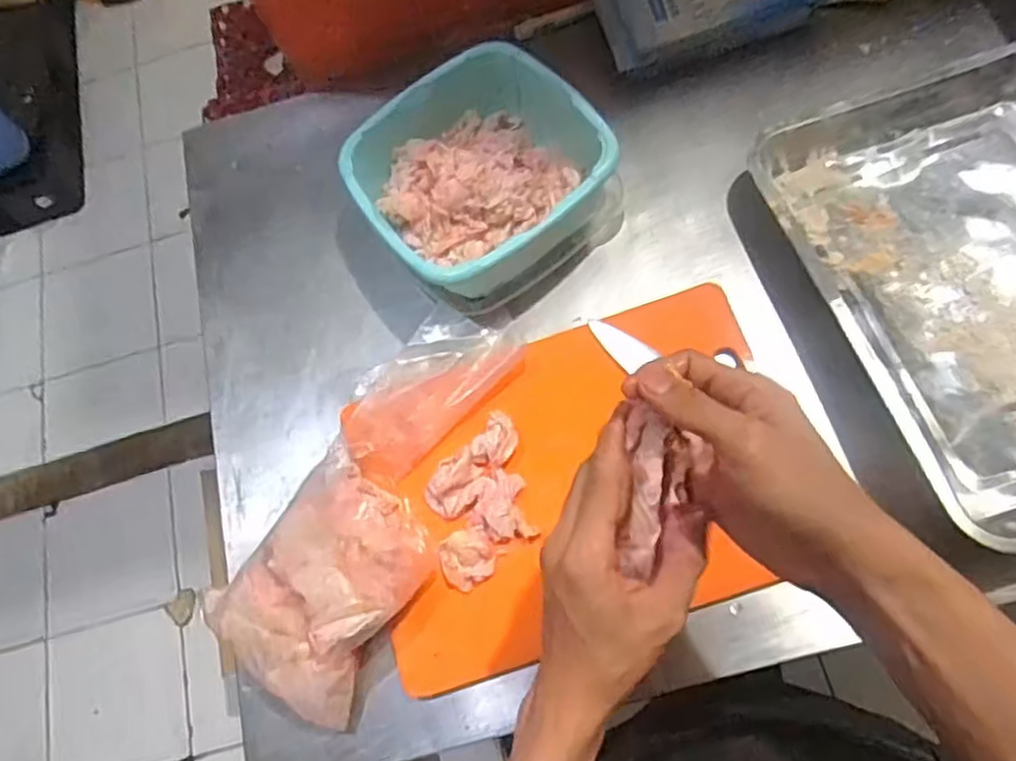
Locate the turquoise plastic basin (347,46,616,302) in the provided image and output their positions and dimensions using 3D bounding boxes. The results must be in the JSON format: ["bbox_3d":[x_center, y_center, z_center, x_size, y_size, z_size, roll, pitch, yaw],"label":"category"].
[{"bbox_3d":[-0.032,-0.190,0.615,0.199,0.084,0.187,-29,70,-2],"label":"turquoise plastic basin"}]

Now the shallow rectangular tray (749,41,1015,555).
[{"bbox_3d":[0.390,-0.078,0.557,0.282,0.068,0.377,-18,70,2],"label":"shallow rectangular tray"}]

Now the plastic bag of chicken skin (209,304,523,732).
[{"bbox_3d":[-0.102,0.084,0.562,0.128,0.049,0.341,25,77,15],"label":"plastic bag of chicken skin"}]

